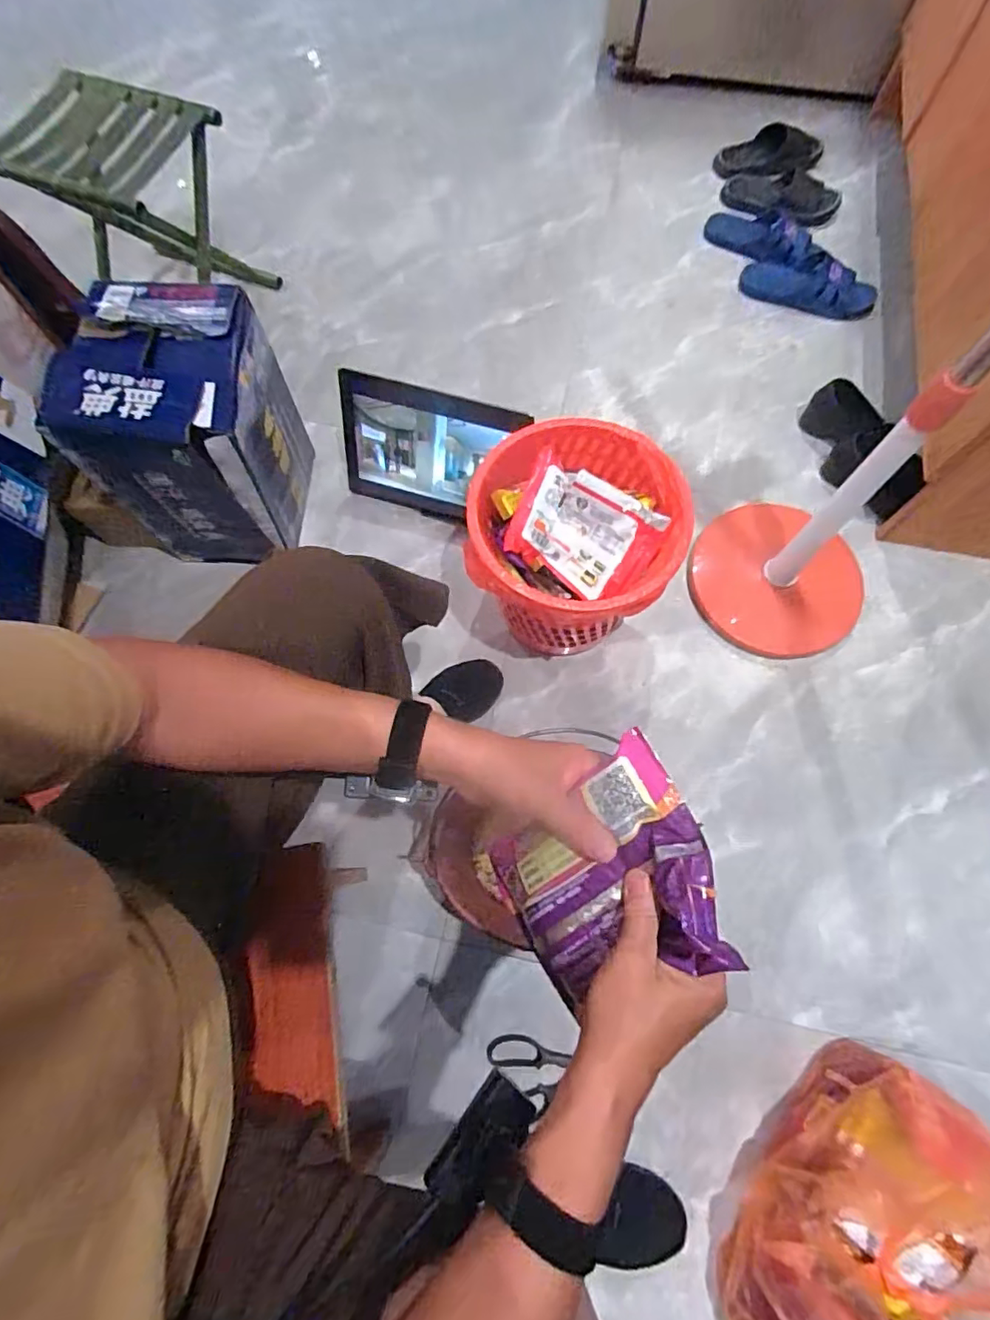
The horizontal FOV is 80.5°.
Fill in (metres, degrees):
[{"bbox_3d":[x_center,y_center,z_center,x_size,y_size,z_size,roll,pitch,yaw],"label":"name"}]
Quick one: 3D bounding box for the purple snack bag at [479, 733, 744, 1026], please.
[{"bbox_3d":[0.060,0.154,0.398,0.175,0.028,0.134,-39,60,31],"label":"purple snack bag"}]

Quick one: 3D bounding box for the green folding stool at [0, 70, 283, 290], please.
[{"bbox_3d":[-0.655,-0.829,1.099,0.310,0.334,0.271,19,72,6],"label":"green folding stool"}]

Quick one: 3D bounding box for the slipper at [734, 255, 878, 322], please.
[{"bbox_3d":[0.666,-0.786,1.233,0.275,0.044,0.139,10,72,3],"label":"slipper"}]

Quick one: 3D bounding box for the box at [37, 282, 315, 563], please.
[{"bbox_3d":[-0.440,-0.335,0.904,0.231,0.350,0.257,3,71,1],"label":"box"}]

